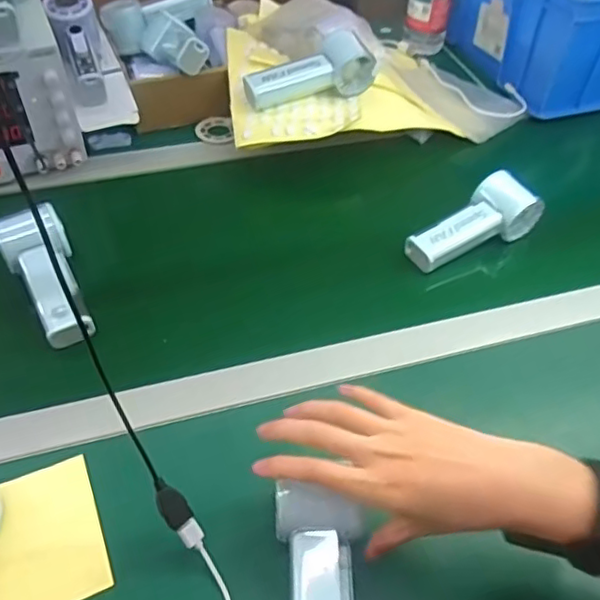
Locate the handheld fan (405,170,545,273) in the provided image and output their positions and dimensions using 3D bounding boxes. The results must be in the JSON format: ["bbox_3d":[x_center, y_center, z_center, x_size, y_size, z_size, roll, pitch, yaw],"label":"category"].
[{"bbox_3d":[0.181,-0.085,0.631,0.142,0.048,0.060,-22,52,-22],"label":"handheld fan"}]

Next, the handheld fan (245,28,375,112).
[{"bbox_3d":[0.010,-0.268,0.713,0.154,0.053,0.061,-16,50,-18],"label":"handheld fan"}]

